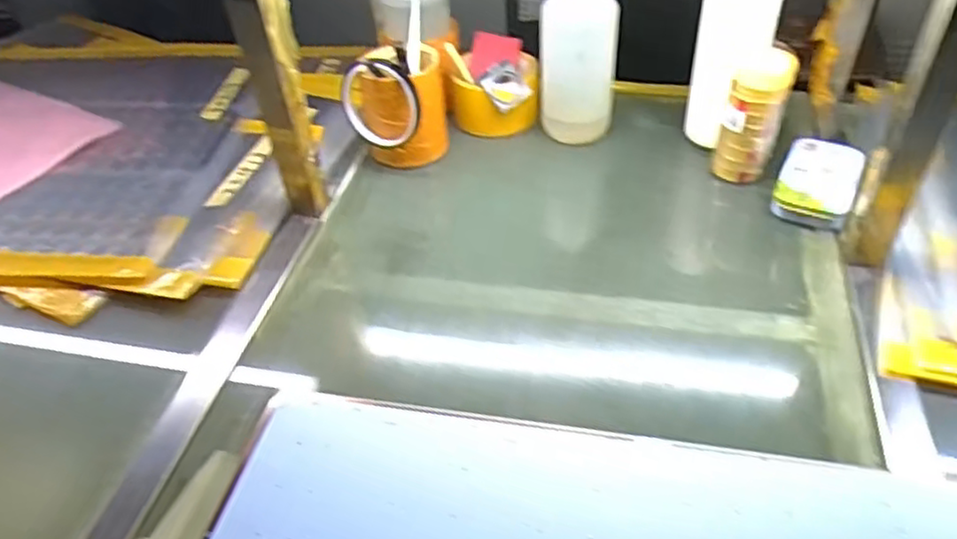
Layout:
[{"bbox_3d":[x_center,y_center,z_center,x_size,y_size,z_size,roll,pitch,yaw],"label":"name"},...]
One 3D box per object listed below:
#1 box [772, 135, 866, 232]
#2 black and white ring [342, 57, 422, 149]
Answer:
[{"bbox_3d":[0.318,-0.085,0.650,0.065,0.025,0.108,20,50,22],"label":"box"},{"bbox_3d":[-0.098,-0.163,0.688,0.084,0.088,0.015,-15,18,33],"label":"black and white ring"}]

